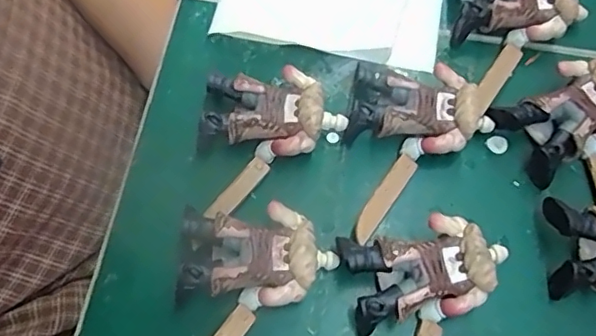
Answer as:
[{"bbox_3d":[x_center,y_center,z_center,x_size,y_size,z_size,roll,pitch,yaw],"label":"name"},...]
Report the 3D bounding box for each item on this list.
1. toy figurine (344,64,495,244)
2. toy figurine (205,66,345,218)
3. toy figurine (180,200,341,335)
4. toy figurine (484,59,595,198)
[{"bbox_3d":[0.037,-0.014,0.230,0.074,0.022,0.053,-38,73,-14],"label":"toy figurine"},{"bbox_3d":[-0.019,-0.018,0.230,0.064,0.023,0.046,-33,72,-13],"label":"toy figurine"},{"bbox_3d":[-0.029,0.044,0.206,0.077,0.022,0.048,-41,74,-15],"label":"toy figurine"},{"bbox_3d":[0.117,-0.012,0.228,0.047,0.025,0.060,-32,72,-13],"label":"toy figurine"}]

